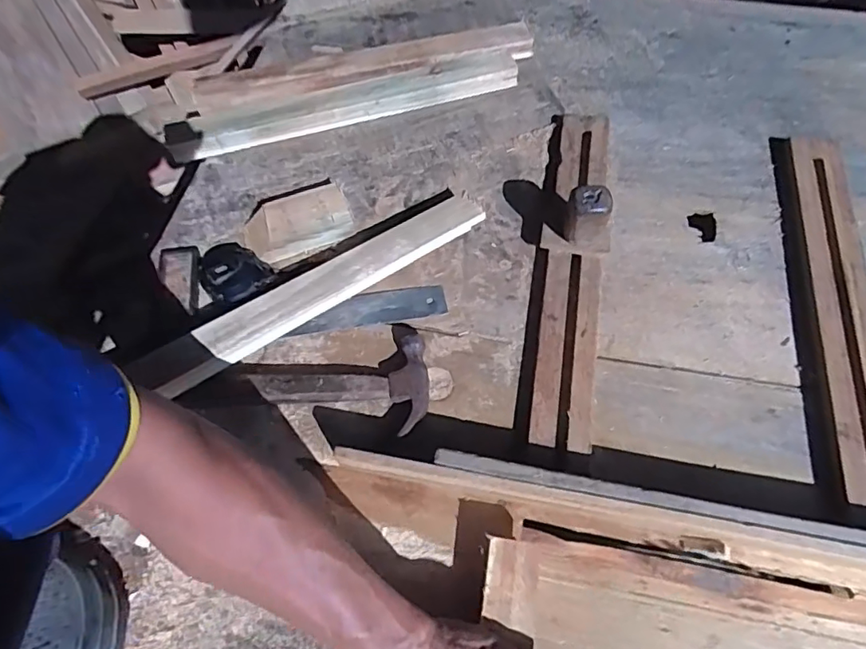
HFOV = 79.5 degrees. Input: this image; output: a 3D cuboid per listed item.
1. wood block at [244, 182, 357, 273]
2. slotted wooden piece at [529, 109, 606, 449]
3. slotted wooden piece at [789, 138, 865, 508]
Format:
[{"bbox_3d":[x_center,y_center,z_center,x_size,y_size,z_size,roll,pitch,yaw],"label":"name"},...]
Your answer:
[{"bbox_3d":[-0.152,-0.112,0.587,0.115,0.032,0.070,-20,65,-9],"label":"wood block"},{"bbox_3d":[0.154,-0.073,0.566,0.057,0.021,0.422,9,64,5],"label":"slotted wooden piece"},{"bbox_3d":[0.417,-0.031,0.532,0.055,0.021,0.424,10,64,6],"label":"slotted wooden piece"}]

